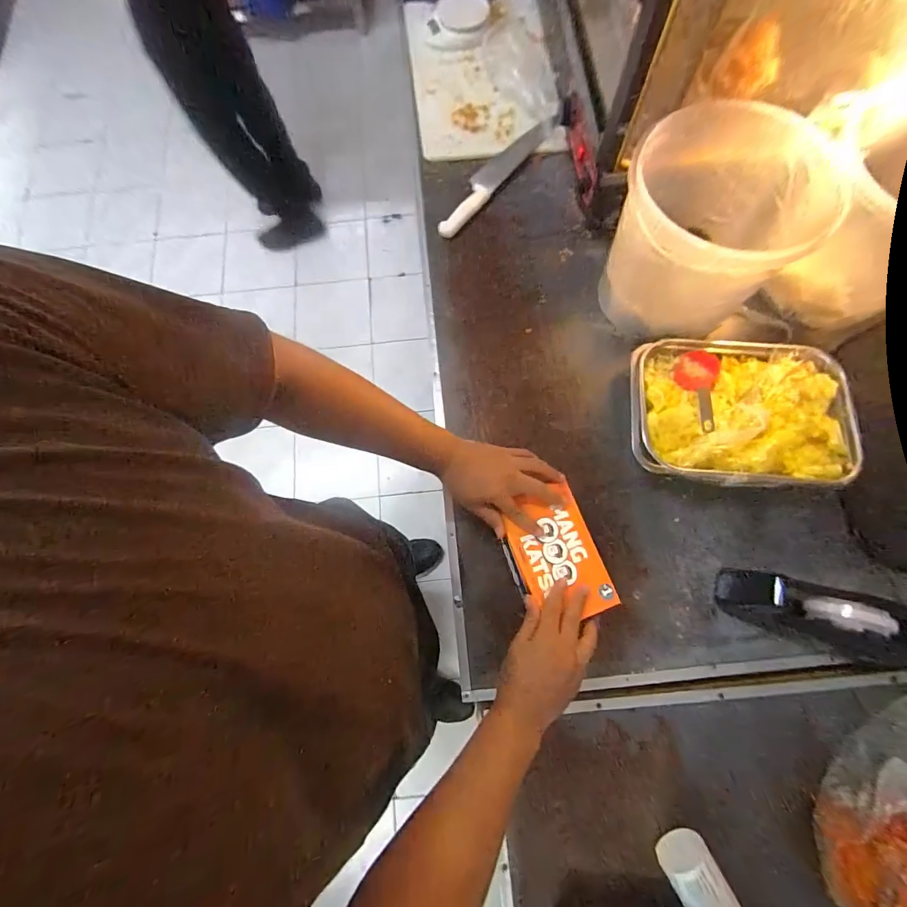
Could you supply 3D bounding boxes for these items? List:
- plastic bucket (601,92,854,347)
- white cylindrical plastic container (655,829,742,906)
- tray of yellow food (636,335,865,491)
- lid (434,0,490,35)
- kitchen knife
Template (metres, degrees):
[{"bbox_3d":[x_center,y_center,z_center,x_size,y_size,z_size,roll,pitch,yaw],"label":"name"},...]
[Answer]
[{"bbox_3d":[0.345,-0.302,0.586,0.233,0.236,0.215,0,75,1],"label":"plastic bucket"},{"bbox_3d":[0.279,0.489,0.467,0.057,0.056,0.083,-27,76,-5],"label":"white cylindrical plastic container"},{"bbox_3d":[0.419,-0.060,0.594,0.290,0.053,0.218,1,75,2],"label":"tray of yellow food"},{"bbox_3d":[0.016,-0.887,0.821,0.109,0.012,0.078,6,103,9],"label":"lid"},{"bbox_3d":[0.070,-0.520,0.765,0.057,0.028,0.313,39,80,11],"label":"kitchen knife"}]

